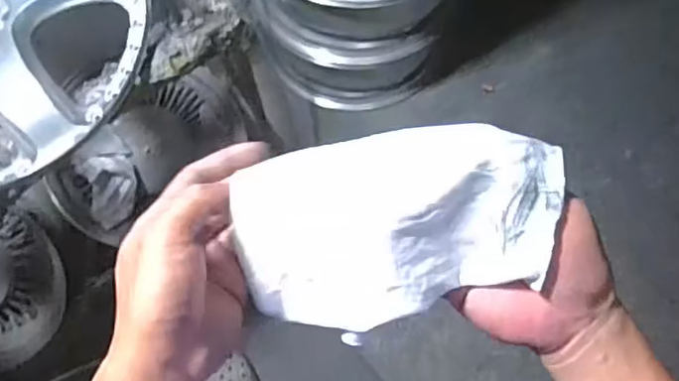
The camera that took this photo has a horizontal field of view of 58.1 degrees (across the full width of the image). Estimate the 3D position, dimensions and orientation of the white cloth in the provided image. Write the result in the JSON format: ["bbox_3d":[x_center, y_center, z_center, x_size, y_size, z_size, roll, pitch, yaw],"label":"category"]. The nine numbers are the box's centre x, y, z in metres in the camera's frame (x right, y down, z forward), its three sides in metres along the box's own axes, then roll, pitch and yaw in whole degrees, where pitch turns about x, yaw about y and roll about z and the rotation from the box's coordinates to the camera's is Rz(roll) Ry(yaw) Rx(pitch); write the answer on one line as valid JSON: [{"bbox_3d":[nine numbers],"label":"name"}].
[{"bbox_3d":[0.035,0.023,0.377,0.189,0.065,0.103,-12,72,-3],"label":"white cloth"}]

